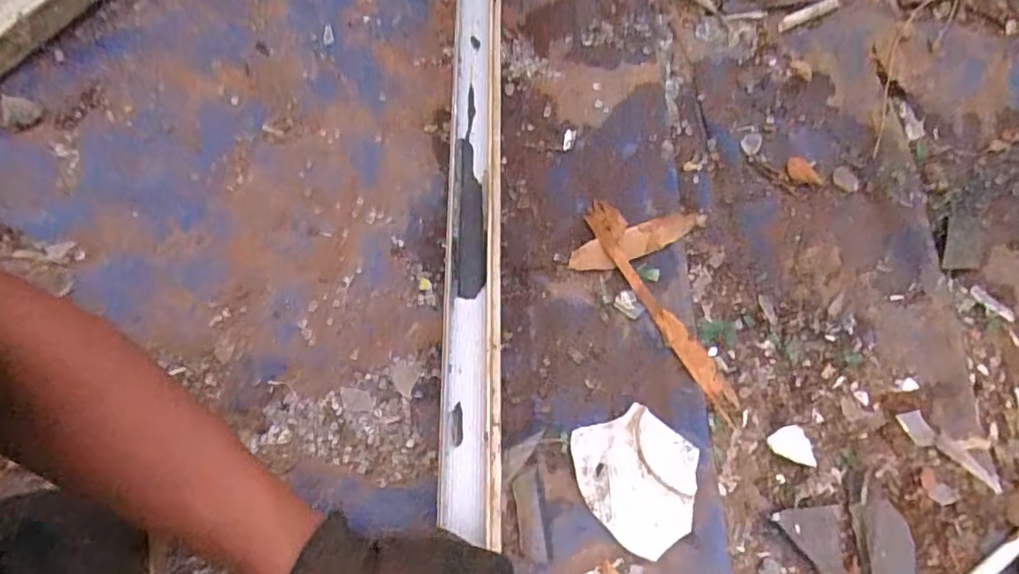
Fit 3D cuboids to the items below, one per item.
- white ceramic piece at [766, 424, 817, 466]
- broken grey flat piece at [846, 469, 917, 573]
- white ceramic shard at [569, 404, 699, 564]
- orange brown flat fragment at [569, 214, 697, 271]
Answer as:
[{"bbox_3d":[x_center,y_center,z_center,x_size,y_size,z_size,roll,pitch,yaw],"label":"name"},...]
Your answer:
[{"bbox_3d":[0.208,0.114,0.444,0.035,0.005,0.026,18,68,9],"label":"white ceramic piece"},{"bbox_3d":[0.258,0.181,0.411,0.038,0.007,0.106,0,66,2],"label":"broken grey flat piece"},{"bbox_3d":[0.088,0.130,0.424,0.093,0.024,0.081,39,73,17],"label":"white ceramic shard"},{"bbox_3d":[0.101,-0.037,0.502,0.104,0.010,0.027,-20,76,-1],"label":"orange brown flat fragment"}]

